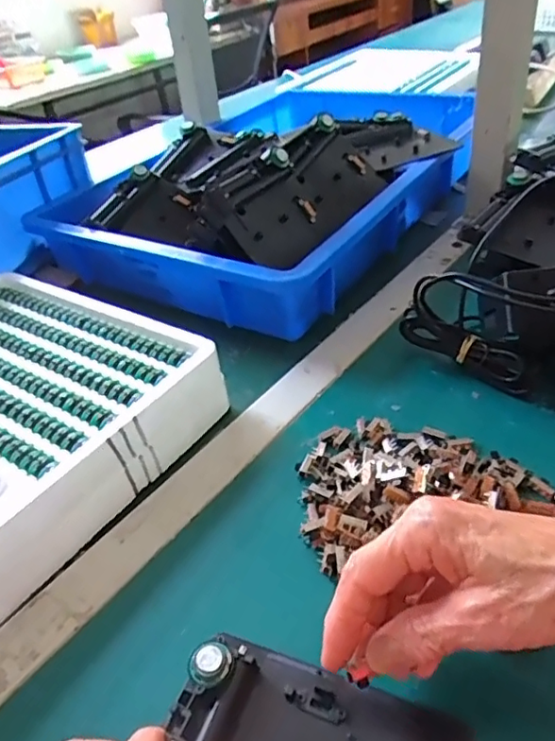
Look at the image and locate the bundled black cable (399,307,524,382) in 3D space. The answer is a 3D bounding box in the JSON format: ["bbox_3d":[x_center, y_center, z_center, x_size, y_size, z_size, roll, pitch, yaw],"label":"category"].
[{"bbox_3d":[0.140,-0.017,0.444,0.097,0.039,0.015,22,47,33],"label":"bundled black cable"}]

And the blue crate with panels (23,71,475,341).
[{"bbox_3d":[-0.023,-0.216,0.670,0.353,0.135,0.383,19,45,30],"label":"blue crate with panels"}]

